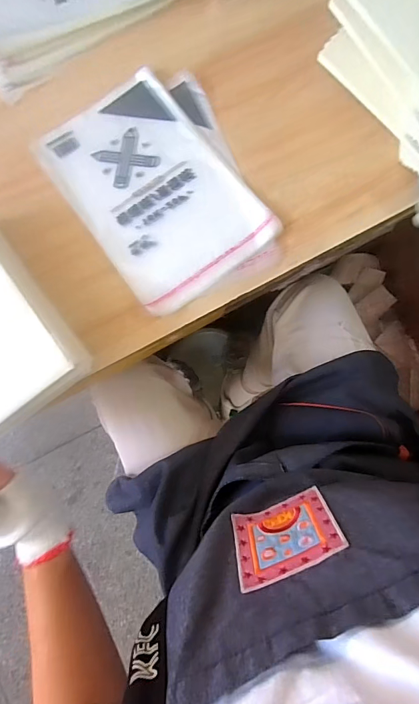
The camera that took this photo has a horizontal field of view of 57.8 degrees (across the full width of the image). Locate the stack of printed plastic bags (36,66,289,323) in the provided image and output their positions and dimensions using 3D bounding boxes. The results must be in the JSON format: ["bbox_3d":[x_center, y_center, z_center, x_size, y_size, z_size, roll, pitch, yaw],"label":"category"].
[{"bbox_3d":[-0.070,-0.231,0.528,0.230,0.014,0.328,-30,81,-2],"label":"stack of printed plastic bags"}]

